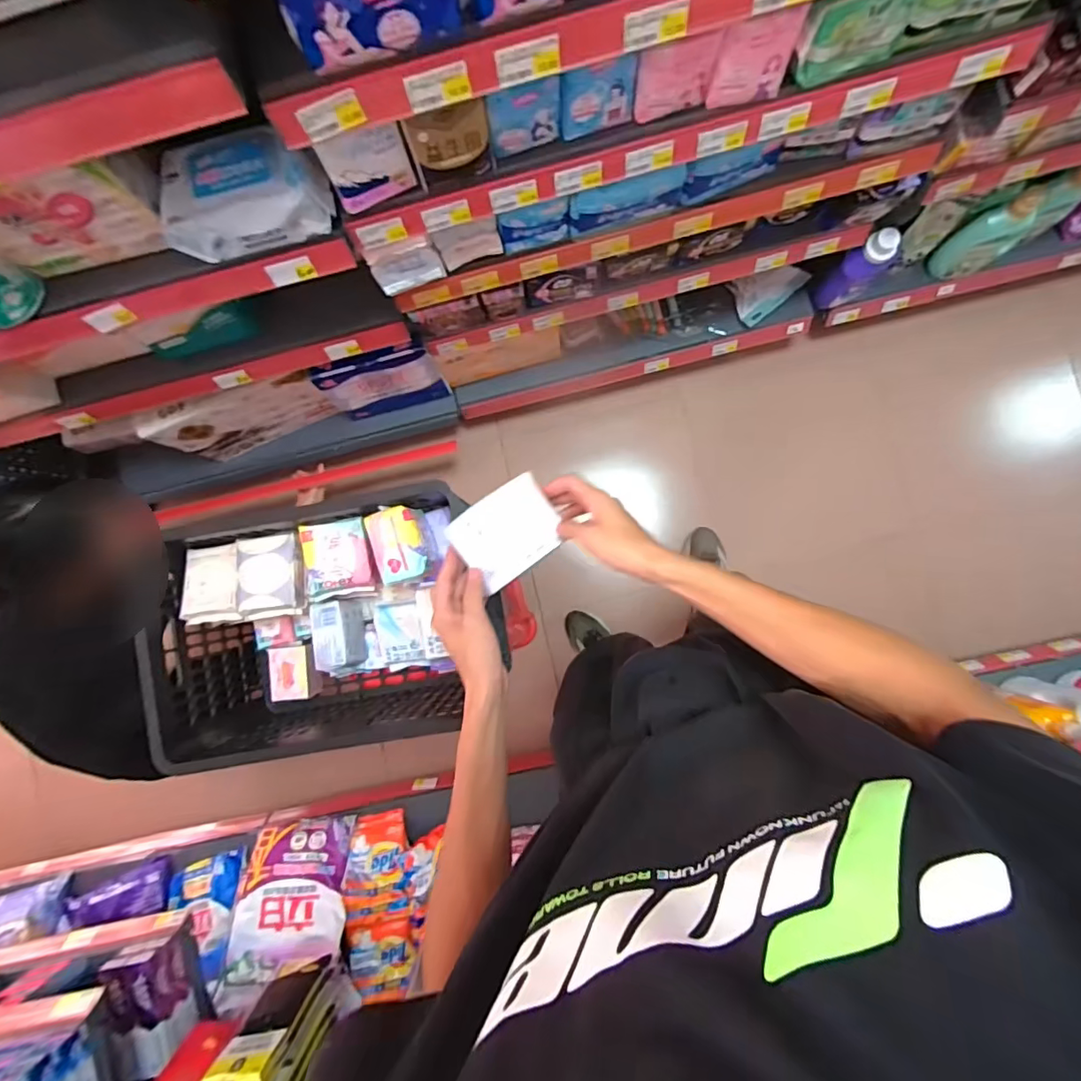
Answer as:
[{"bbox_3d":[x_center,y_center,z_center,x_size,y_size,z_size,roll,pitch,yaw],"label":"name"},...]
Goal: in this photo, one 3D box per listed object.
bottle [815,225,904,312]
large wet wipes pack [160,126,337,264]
[{"bbox_3d":[0.692,-0.585,1.141,0.097,0.203,0.075,-42,86,1],"label":"bottle"},{"bbox_3d":[-0.359,-0.430,0.643,0.191,0.064,0.124,-12,87,3],"label":"large wet wipes pack"}]

